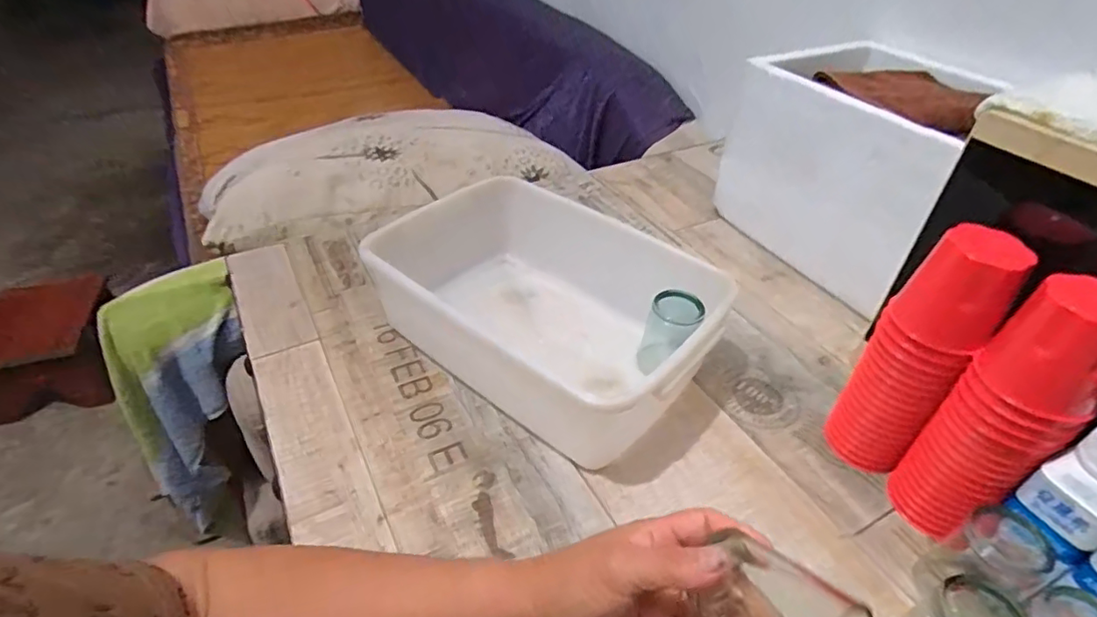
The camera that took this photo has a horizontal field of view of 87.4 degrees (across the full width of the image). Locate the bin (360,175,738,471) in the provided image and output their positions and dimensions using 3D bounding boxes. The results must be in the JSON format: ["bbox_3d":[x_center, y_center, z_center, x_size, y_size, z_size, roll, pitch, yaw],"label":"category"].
[{"bbox_3d":[-0.005,-0.004,0.539,0.307,0.107,0.183,26,46,25],"label":"bin"}]

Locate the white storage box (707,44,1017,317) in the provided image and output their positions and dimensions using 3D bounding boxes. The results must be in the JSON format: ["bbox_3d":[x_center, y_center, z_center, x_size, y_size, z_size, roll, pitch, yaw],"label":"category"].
[{"bbox_3d":[0.381,-0.178,0.694,0.232,0.199,0.253,-22,46,-26],"label":"white storage box"}]

